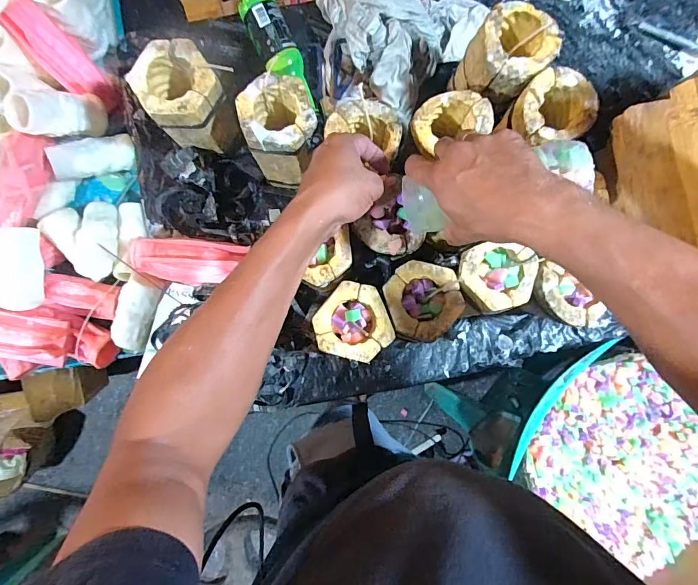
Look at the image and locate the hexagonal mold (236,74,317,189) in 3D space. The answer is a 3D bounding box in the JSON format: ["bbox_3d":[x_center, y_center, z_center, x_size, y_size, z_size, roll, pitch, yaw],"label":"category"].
[{"bbox_3d":[-0.086,-0.205,0.521,0.088,0.125,0.097,-12,89,-1],"label":"hexagonal mold"}]

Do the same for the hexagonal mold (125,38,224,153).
[{"bbox_3d":[-0.204,-0.242,0.507,0.088,0.103,0.092,-37,89,-1],"label":"hexagonal mold"}]

